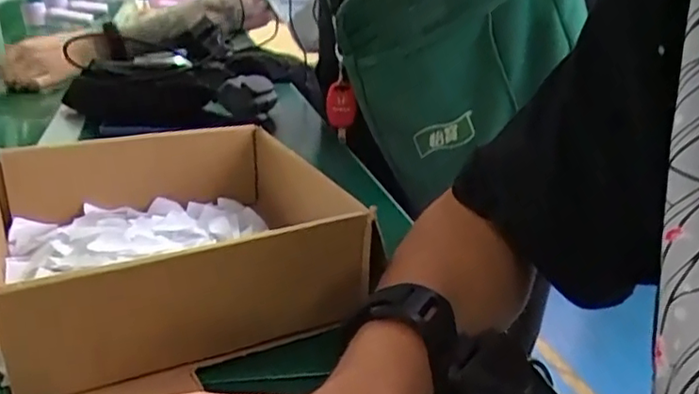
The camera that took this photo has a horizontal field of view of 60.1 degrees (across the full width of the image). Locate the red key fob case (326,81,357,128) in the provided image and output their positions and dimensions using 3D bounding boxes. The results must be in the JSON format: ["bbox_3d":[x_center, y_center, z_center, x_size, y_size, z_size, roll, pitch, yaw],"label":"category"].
[{"bbox_3d":[-0.011,-0.111,0.725,0.038,0.051,0.014,8,18,11],"label":"red key fob case"}]

